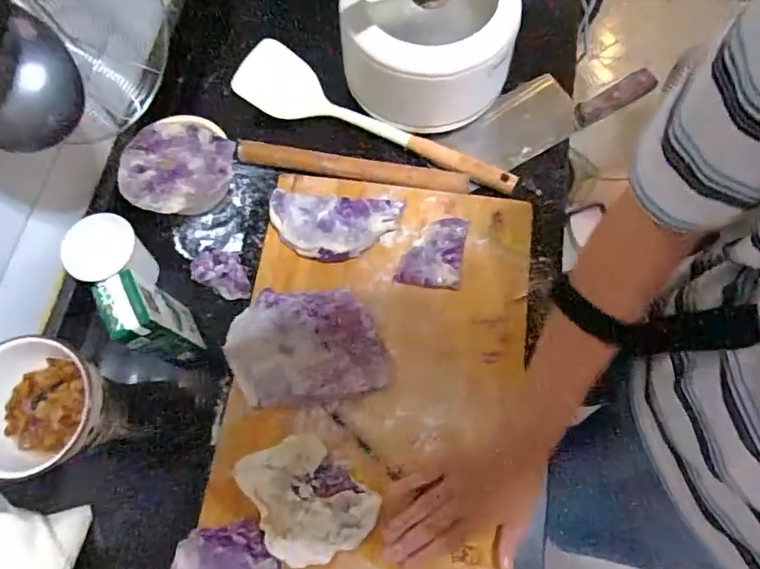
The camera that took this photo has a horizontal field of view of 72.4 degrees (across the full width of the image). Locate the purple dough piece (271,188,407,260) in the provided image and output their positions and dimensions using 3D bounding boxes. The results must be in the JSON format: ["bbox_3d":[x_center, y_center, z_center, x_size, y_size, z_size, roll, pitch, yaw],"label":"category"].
[{"bbox_3d":[-0.053,-0.066,0.586,0.145,0.020,0.077,6,70,1],"label":"purple dough piece"}]

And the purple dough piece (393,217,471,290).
[{"bbox_3d":[0.059,-0.037,0.576,0.067,0.023,0.083,11,70,3],"label":"purple dough piece"}]

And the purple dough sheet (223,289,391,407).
[{"bbox_3d":[-0.077,0.062,0.546,0.159,0.004,0.117,-7,70,-4],"label":"purple dough sheet"}]

